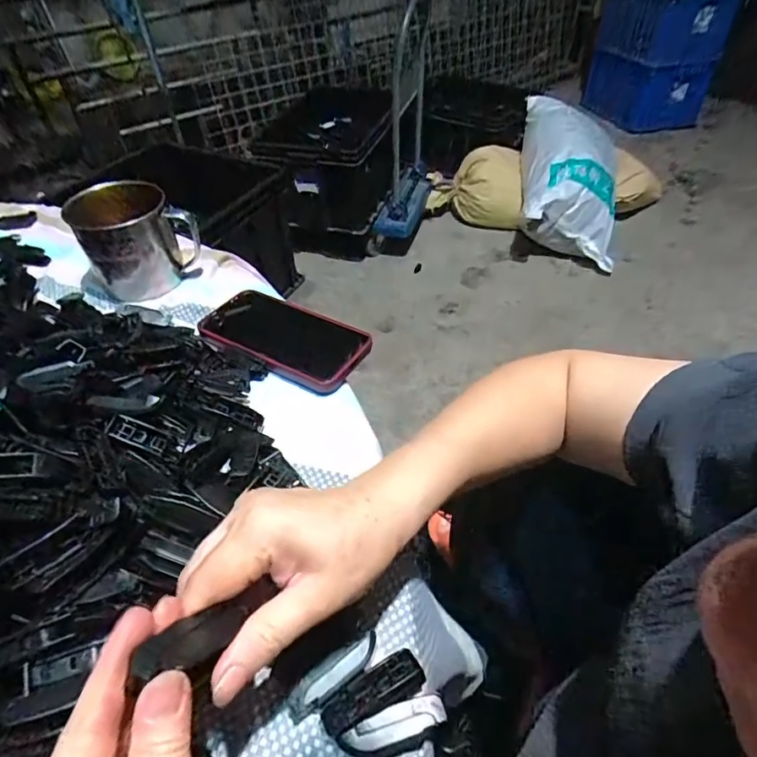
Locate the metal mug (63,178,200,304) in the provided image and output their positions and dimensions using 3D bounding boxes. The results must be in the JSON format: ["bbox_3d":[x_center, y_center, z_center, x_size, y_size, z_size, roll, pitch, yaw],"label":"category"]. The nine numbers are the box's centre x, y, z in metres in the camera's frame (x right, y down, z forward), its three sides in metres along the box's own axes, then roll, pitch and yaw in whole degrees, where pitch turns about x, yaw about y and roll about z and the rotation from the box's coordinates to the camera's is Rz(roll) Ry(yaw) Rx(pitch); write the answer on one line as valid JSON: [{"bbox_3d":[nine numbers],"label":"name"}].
[{"bbox_3d":[-0.244,-0.140,0.494,0.078,0.093,0.091,34,57,29],"label":"metal mug"}]

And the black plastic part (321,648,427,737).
[{"bbox_3d":[-0.003,0.167,0.260,0.055,0.016,0.021,-22,51,-17],"label":"black plastic part"}]

